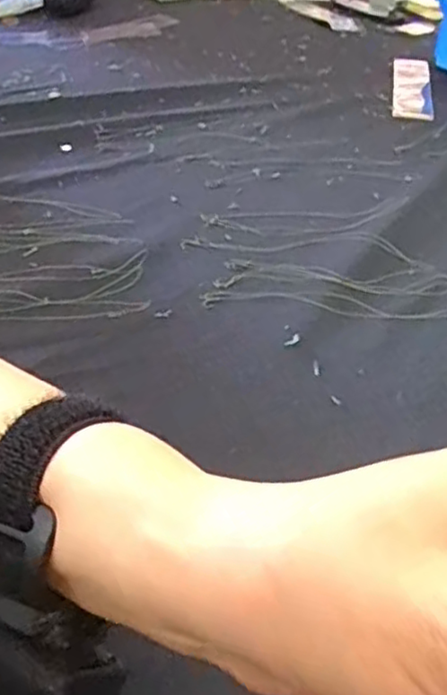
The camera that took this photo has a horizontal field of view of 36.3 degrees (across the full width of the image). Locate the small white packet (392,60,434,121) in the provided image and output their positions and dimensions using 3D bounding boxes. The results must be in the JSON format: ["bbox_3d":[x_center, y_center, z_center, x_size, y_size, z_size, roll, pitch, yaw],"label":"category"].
[{"bbox_3d":[0.208,-0.289,0.753,0.043,0.006,0.188,8,40,7],"label":"small white packet"}]

